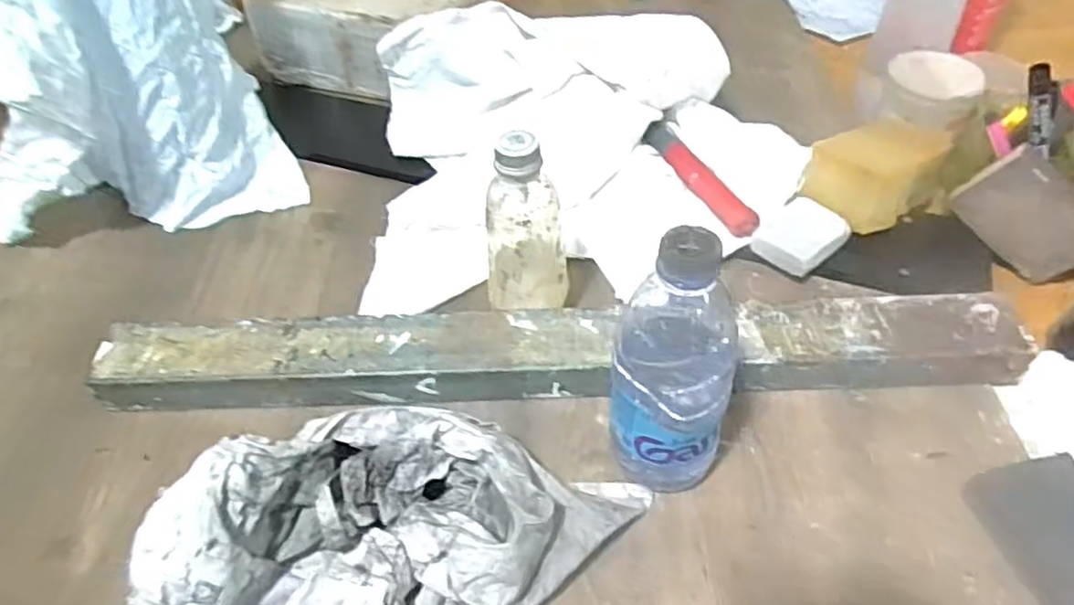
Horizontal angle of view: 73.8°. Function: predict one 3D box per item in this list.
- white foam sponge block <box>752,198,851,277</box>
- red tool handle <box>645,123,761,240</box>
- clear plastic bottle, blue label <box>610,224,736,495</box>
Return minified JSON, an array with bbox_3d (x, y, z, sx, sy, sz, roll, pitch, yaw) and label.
[{"bbox_3d":[0.218,-0.055,0.589,0.067,0.022,0.056,-36,56,-27],"label":"white foam sponge block"},{"bbox_3d":[0.145,-0.111,0.635,0.026,0.022,0.147,-22,50,-17],"label":"red tool handle"},{"bbox_3d":[0.078,0.045,0.407,0.052,0.189,0.051,-27,52,-21],"label":"clear plastic bottle, blue label"}]

